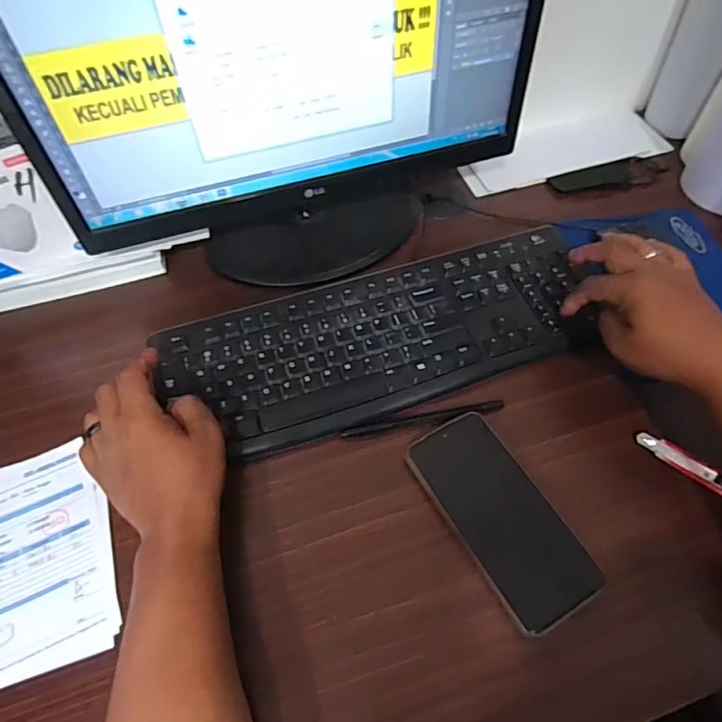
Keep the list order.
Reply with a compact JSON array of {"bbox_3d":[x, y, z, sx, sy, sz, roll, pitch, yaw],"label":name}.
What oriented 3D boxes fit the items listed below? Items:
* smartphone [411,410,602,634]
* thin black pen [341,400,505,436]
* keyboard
[{"bbox_3d":[0.108,0.115,0.398,0.075,0.016,0.161,-28,60,-12],"label":"smartphone"},{"bbox_3d":[0.056,0.050,0.455,0.145,0.011,0.009,-9,57,-5],"label":"thin black pen"},{"bbox_3d":[0.025,-0.027,0.497,0.407,0.017,0.153,-17,58,-10],"label":"keyboard"}]

